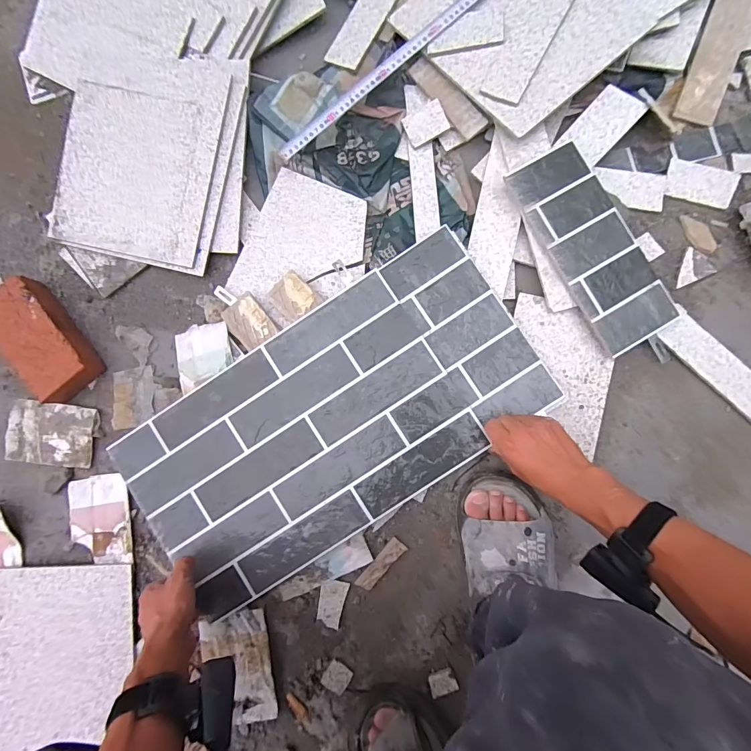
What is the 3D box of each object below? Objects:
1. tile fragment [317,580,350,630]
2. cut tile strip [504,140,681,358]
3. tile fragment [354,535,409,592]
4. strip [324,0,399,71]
[{"bbox_3d":[-0.066,0.342,0.575,0.040,0.007,0.070,14,89,7],"label":"tile fragment"},{"bbox_3d":[0.318,-0.188,0.556,0.126,0.009,0.297,-30,89,-3],"label":"cut tile strip"},{"bbox_3d":[0.008,0.285,0.578,0.026,0.009,0.088,43,93,7],"label":"tile fragment"},{"bbox_3d":[-0.008,-0.606,0.642,0.067,0.010,0.199,35,92,7],"label":"strip"}]

